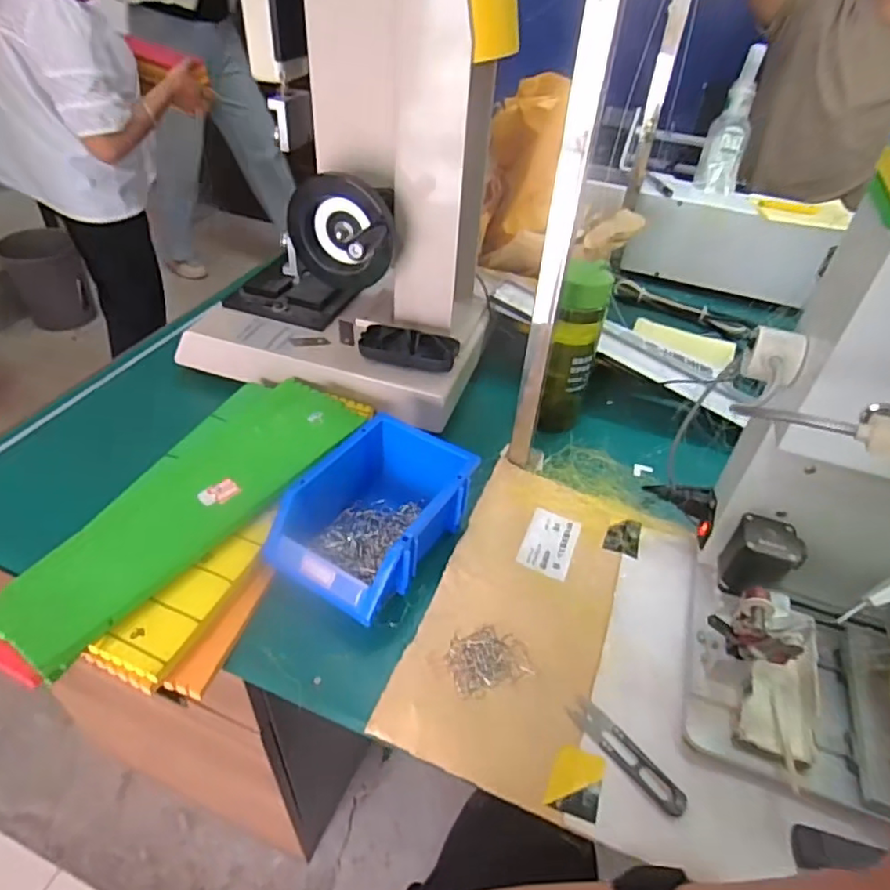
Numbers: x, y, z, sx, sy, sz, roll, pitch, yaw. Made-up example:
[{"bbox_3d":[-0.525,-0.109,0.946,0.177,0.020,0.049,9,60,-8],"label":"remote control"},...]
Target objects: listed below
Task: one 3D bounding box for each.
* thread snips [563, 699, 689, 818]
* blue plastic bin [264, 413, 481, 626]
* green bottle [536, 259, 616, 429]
[{"bbox_3d":[0.135,0.228,0.441,0.022,0.006,0.098,-27,51,-31],"label":"thread snips"},{"bbox_3d":[-0.065,0.066,0.556,0.124,0.077,0.179,25,45,20],"label":"blue plastic bin"},{"bbox_3d":[0.140,-0.102,0.649,0.049,0.178,0.054,15,43,10],"label":"green bottle"}]

